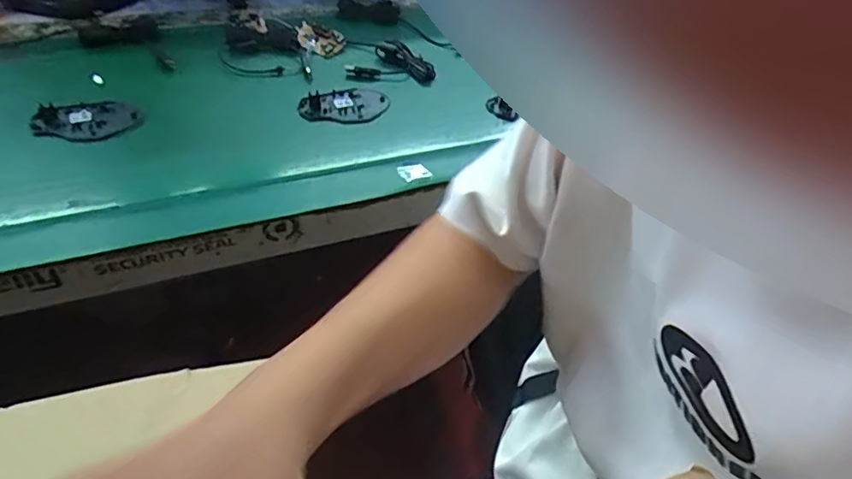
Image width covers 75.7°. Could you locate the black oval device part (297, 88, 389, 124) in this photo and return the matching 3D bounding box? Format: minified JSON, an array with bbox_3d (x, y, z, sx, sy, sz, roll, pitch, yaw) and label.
[{"bbox_3d":[-0.100,-0.167,0.675,0.108,0.018,0.066,-18,48,-22],"label":"black oval device part"}]

